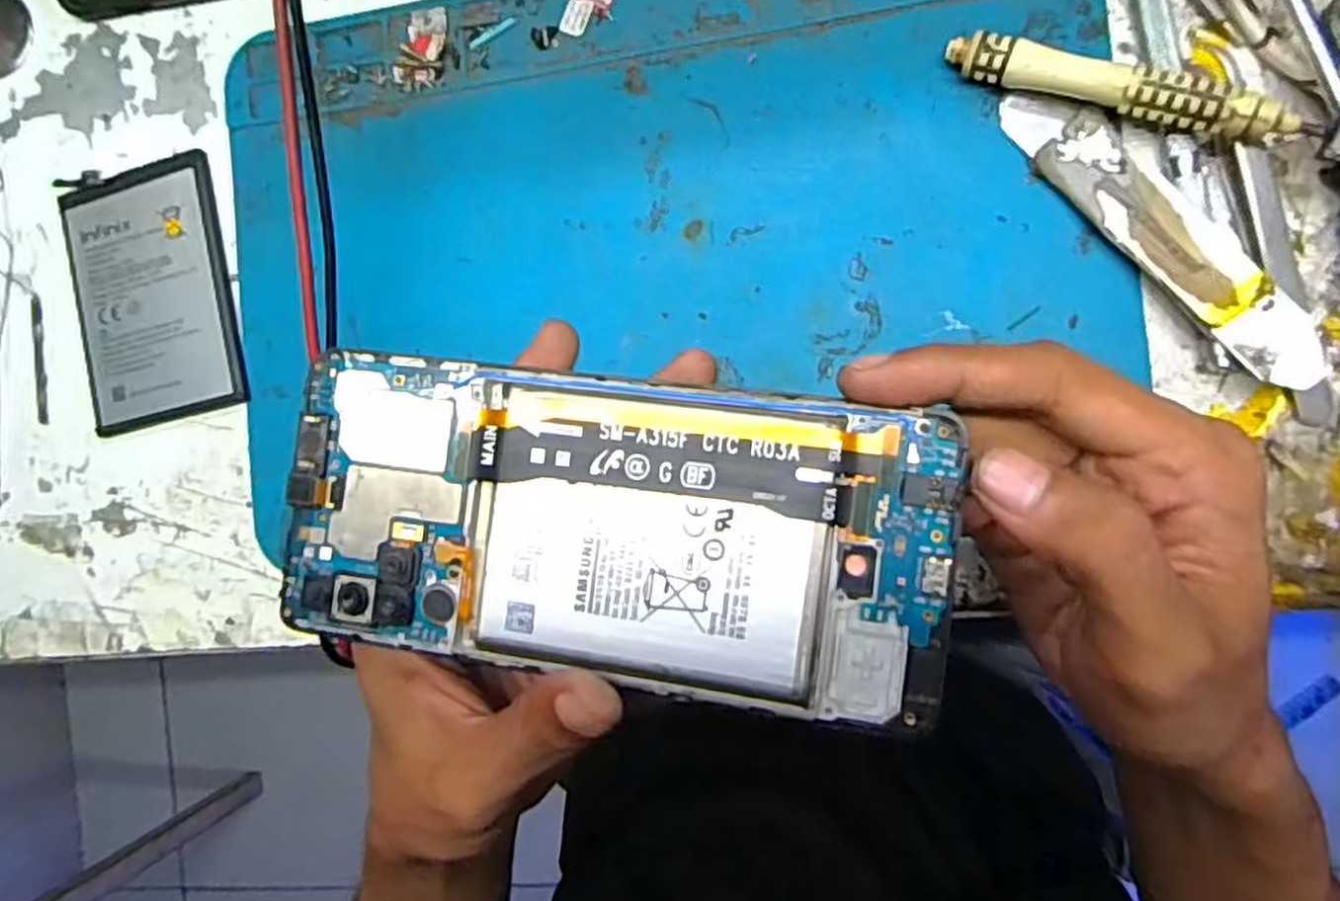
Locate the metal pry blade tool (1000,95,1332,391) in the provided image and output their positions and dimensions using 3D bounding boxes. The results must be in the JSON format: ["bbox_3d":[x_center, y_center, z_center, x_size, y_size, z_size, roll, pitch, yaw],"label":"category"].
[{"bbox_3d":[0.142,-0.064,0.221,0.023,0.005,0.113,-41,76,12],"label":"metal pry blade tool"}]

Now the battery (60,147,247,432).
[{"bbox_3d":[-0.194,-0.059,0.286,0.065,0.005,0.096,-13,88,9],"label":"battery"}]

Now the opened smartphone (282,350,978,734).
[{"bbox_3d":[-0.015,0.018,0.172,0.150,0.007,0.067,7,92,10],"label":"opened smartphone"}]

